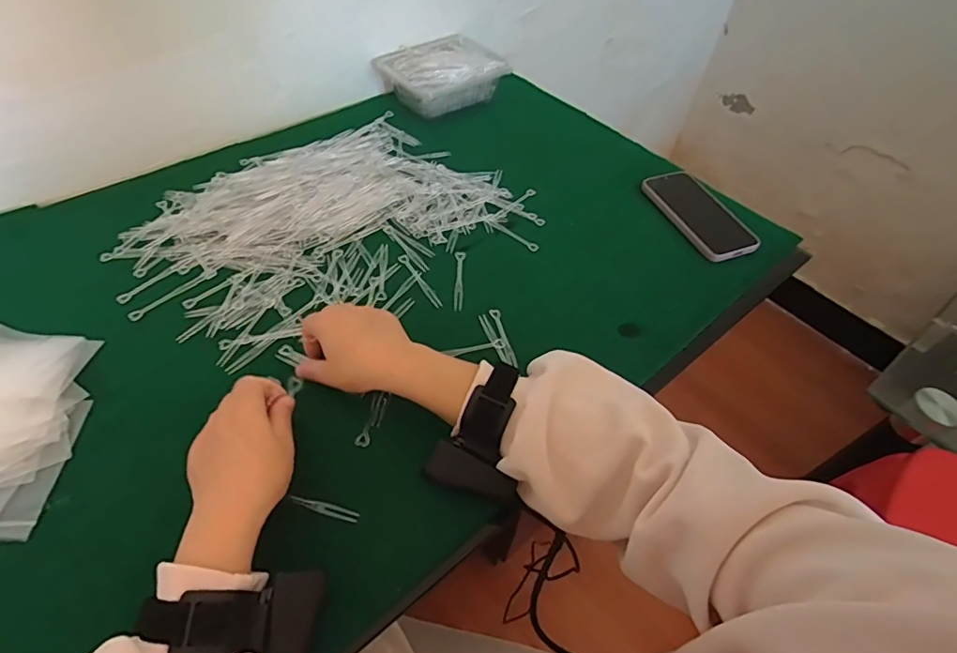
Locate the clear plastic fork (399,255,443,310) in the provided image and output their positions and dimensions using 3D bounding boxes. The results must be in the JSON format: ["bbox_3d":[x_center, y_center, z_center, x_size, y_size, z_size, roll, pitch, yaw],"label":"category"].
[{"bbox_3d":[-0.064,-0.052,0.580,0.010,0.004,0.086,-26,59,-24],"label":"clear plastic fork"}]

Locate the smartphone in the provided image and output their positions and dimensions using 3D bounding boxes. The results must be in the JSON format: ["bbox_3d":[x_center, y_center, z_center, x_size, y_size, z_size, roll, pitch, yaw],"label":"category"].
[{"bbox_3d":[0.291,-0.150,0.684,0.084,0.016,0.158,-20,59,-17],"label":"smartphone"}]

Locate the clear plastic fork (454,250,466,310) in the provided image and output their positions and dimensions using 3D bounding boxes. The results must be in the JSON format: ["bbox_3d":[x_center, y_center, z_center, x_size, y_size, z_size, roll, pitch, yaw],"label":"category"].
[{"bbox_3d":[-0.021,-0.055,0.587,0.011,0.004,0.091,3,51,-3],"label":"clear plastic fork"}]

